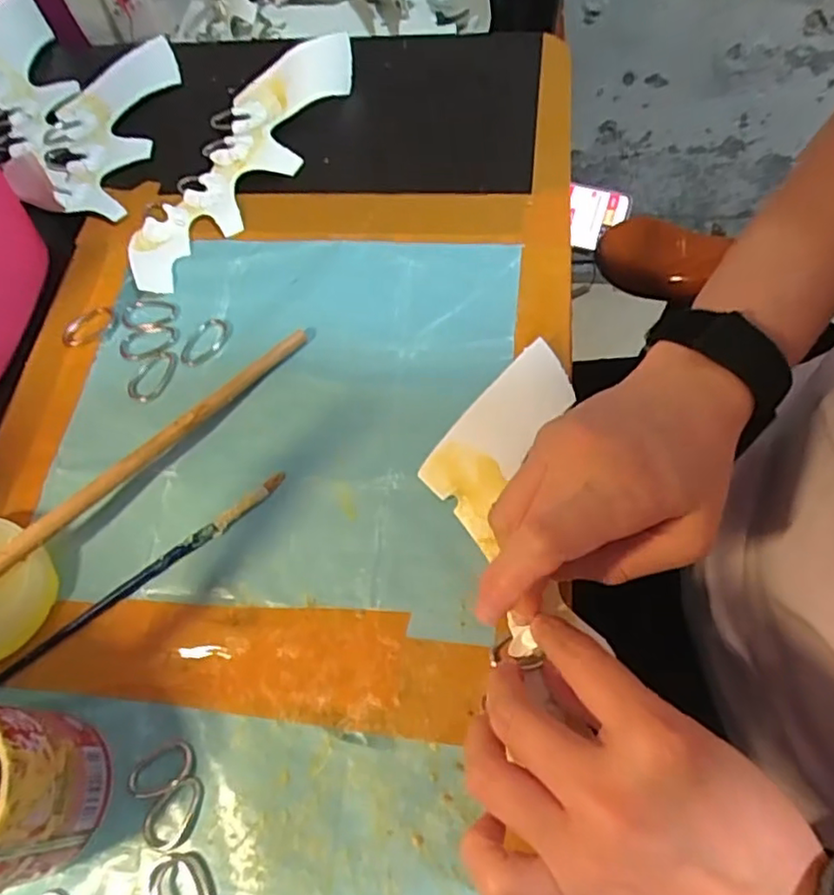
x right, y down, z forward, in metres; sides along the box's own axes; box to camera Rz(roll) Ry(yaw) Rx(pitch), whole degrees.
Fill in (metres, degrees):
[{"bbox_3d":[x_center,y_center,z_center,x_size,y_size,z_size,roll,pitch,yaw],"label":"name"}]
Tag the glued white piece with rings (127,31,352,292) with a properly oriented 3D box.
[{"bbox_3d":[-0.119,-0.200,0.429,0.064,0.025,0.231,21,67,13],"label":"glued white piece with rings"}]

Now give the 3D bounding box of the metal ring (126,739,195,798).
[{"bbox_3d":[-0.110,0.139,0.276,0.030,0.004,0.017,-30,66,-11],"label":"metal ring"}]

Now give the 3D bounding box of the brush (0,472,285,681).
[{"bbox_3d":[-0.134,0.063,0.314,0.164,0.005,0.009,-37,67,-14],"label":"brush"}]

